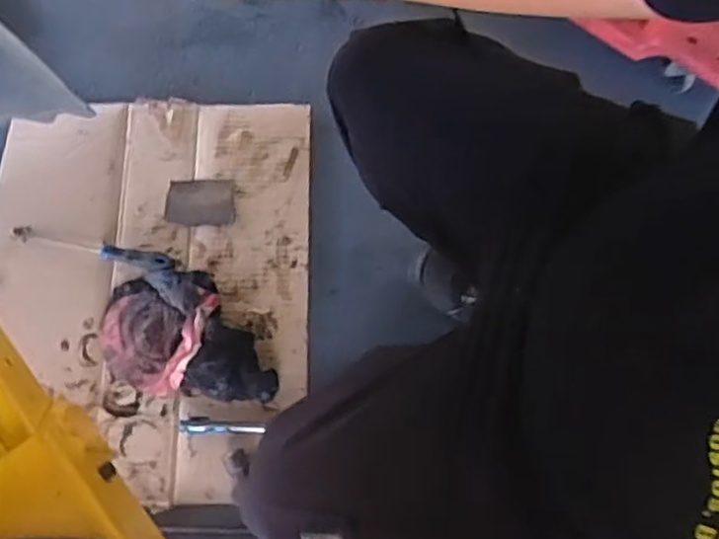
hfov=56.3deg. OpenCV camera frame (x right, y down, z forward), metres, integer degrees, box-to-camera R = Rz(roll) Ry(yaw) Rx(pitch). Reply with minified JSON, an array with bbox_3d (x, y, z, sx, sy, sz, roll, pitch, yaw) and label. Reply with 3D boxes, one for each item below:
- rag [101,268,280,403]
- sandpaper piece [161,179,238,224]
[{"bbox_3d":[-0.224,0.080,0.880,0.232,0.071,0.162,7,72,-1],"label":"rag"},{"bbox_3d":[-0.228,-0.099,0.957,0.098,0.013,0.070,0,72,-4],"label":"sandpaper piece"}]

